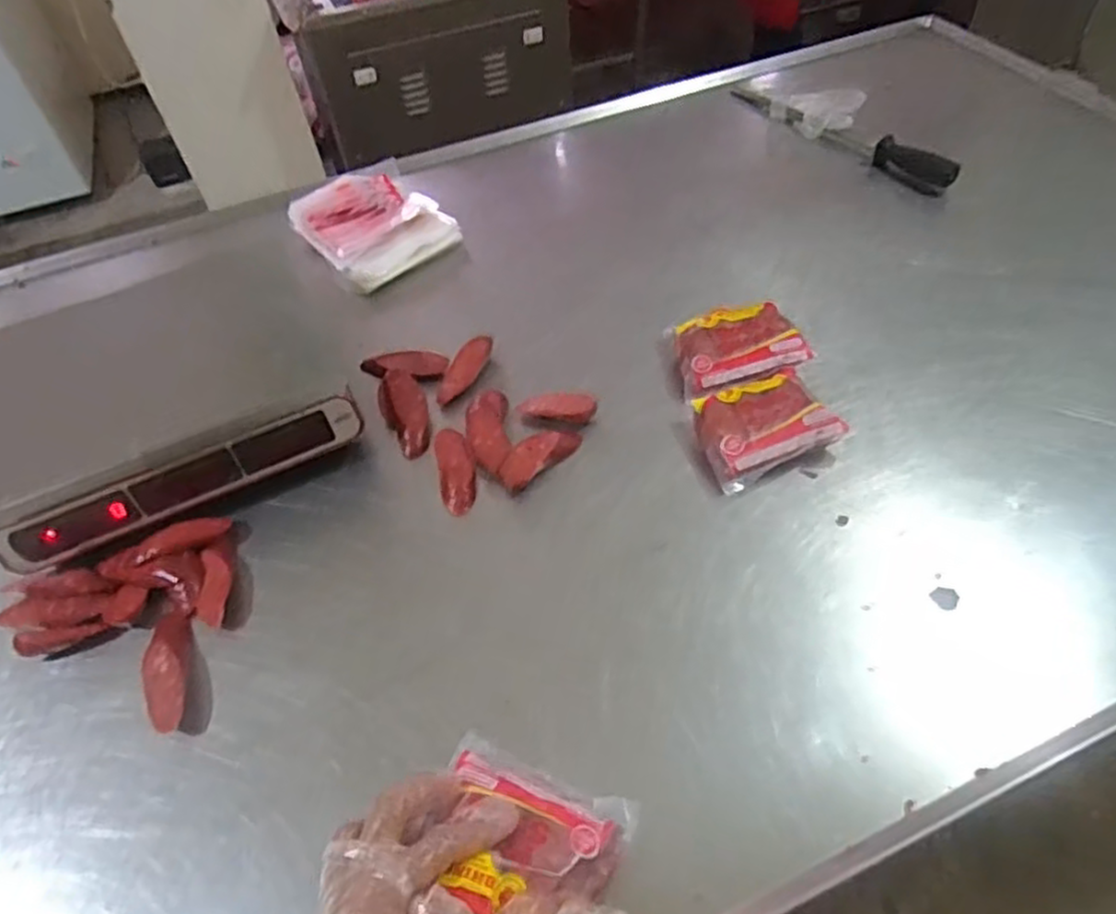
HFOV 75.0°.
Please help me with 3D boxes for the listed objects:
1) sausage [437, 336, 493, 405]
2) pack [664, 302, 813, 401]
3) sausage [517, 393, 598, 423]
[{"bbox_3d":[-0.108,-0.098,0.846,0.033,0.034,0.095,18,55,18],"label":"sausage"},{"bbox_3d":[0.202,-0.120,0.822,0.135,0.050,0.107,-11,51,-4],"label":"pack"},{"bbox_3d":[-0.001,-0.056,0.796,0.086,0.022,0.029,9,53,11],"label":"sausage"}]

